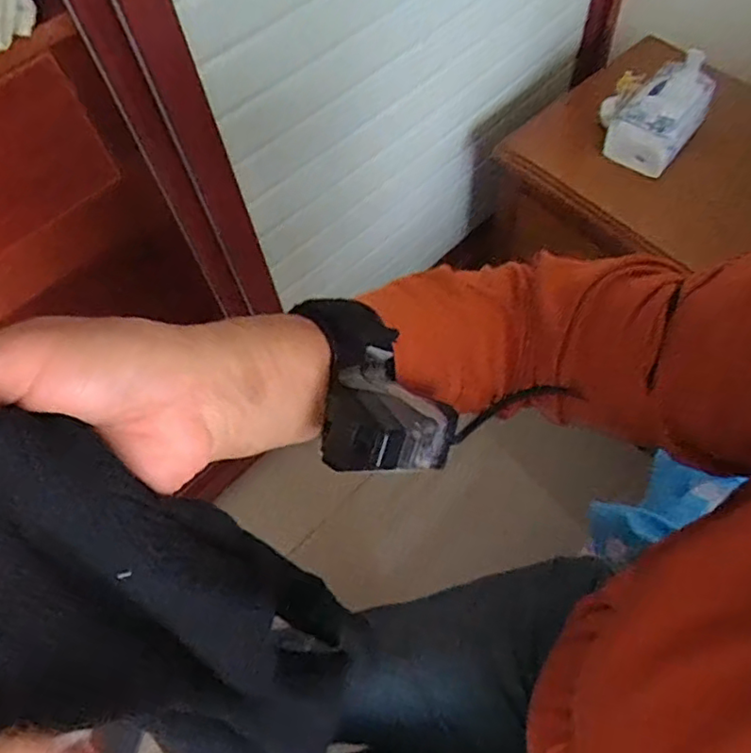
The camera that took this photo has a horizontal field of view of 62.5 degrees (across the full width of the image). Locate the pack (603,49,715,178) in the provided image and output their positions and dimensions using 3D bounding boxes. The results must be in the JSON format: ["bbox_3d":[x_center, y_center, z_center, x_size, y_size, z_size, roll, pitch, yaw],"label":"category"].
[{"bbox_3d":[0.419,-0.381,0.893,0.093,0.067,0.179,35,70,21],"label":"pack"}]

